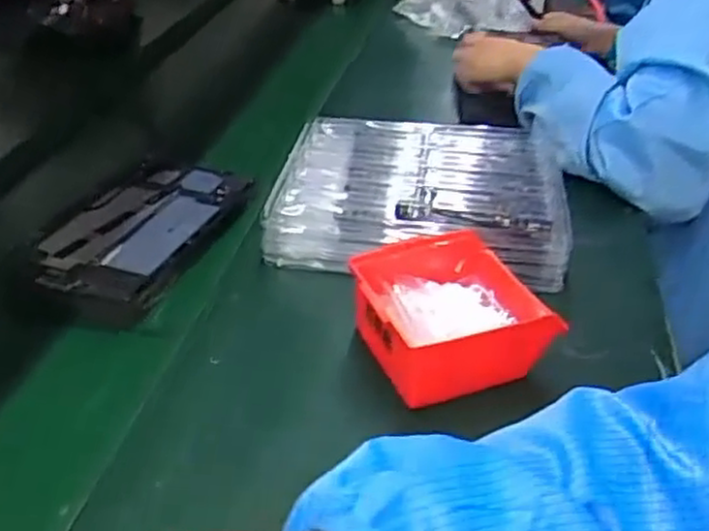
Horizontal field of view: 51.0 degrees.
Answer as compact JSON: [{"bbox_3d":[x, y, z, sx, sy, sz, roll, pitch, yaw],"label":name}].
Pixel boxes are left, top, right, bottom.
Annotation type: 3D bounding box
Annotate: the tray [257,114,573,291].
[{"bbox_3d":[0.067,-0.080,0.763,0.283,0.043,0.233,4,36,9],"label":"tray"}]

